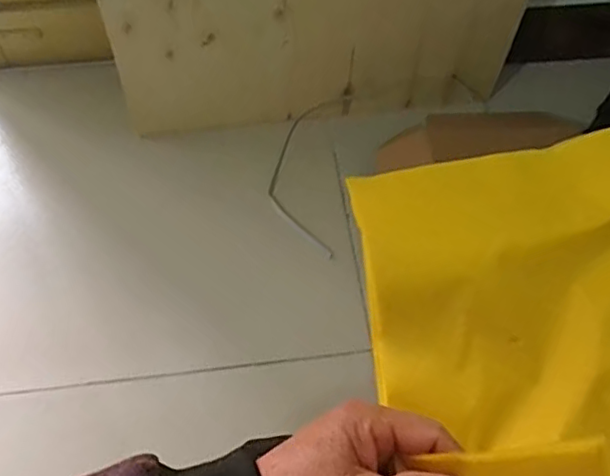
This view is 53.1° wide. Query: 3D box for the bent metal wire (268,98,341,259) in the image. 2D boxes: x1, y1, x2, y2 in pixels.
[{"bbox_3d":[-0.003,-0.105,1.022,0.113,0.026,0.269,5,83,-20],"label":"bent metal wire"}]

